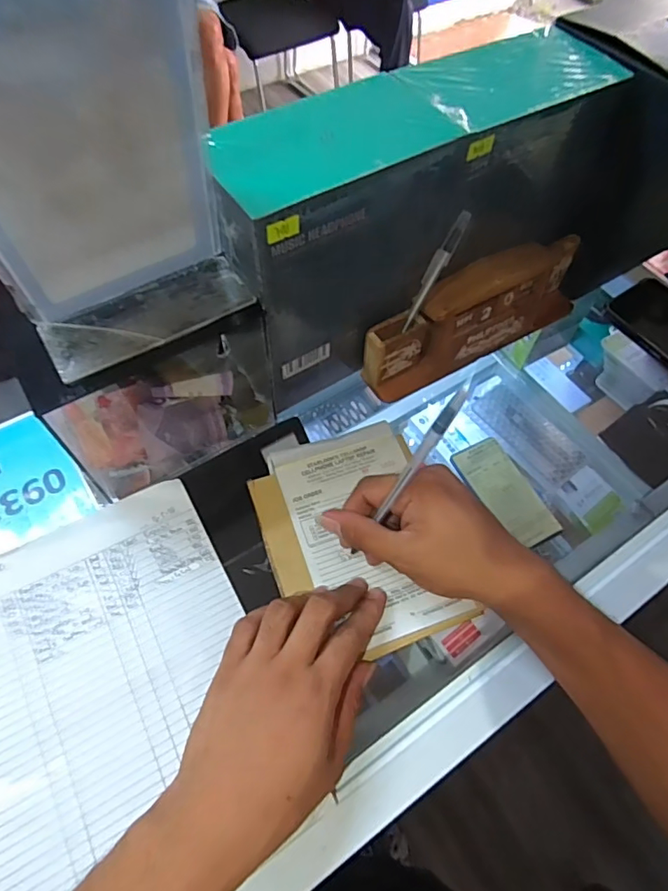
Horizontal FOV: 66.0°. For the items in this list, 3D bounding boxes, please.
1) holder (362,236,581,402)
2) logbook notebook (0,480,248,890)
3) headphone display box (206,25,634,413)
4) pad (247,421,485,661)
[{"bbox_3d":[0.133,-0.120,0.471,0.234,0.083,0.044,-28,65,-17],"label":"holder"},{"bbox_3d":[-0.164,0.146,0.328,0.209,0.028,0.208,-23,61,-15],"label":"logbook notebook"},{"bbox_3d":[0.073,-0.189,0.410,0.338,0.158,0.105,-25,64,-15],"label":"headphone display box"},{"bbox_3d":[0.013,0.066,0.393,0.132,0.015,0.171,-11,59,-8],"label":"pad"}]

